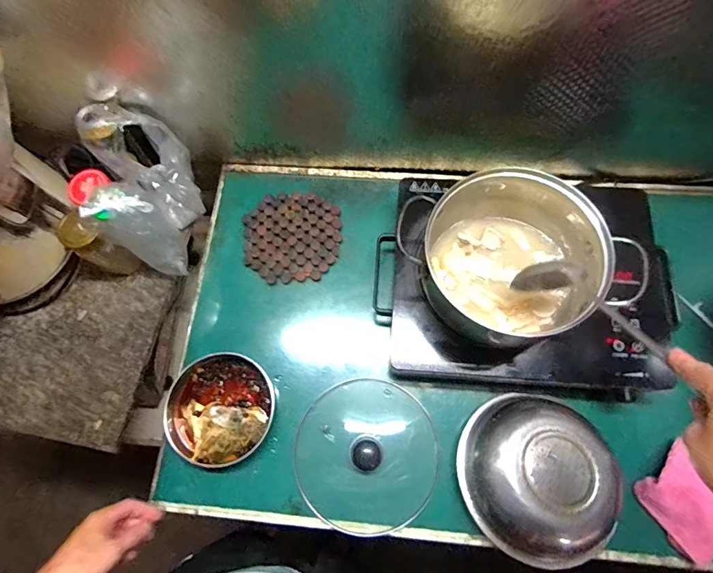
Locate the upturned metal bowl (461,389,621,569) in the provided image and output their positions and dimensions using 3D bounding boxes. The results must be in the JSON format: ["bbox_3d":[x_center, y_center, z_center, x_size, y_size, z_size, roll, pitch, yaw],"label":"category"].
[{"bbox_3d":[0.234,0.252,0.537,0.184,0.094,0.212,-17,73,-3],"label":"upturned metal bowl"}]

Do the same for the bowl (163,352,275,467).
[{"bbox_3d":[-0.206,0.183,0.615,0.158,0.045,0.155,-1,72,2],"label":"bowl"}]

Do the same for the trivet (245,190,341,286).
[{"bbox_3d":[-0.111,-0.088,0.716,0.164,0.019,0.163,-1,72,2],"label":"trivet"}]

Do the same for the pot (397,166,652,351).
[{"bbox_3d":[0.204,-0.037,0.547,0.204,0.107,0.209,-29,74,-7],"label":"pot"}]

